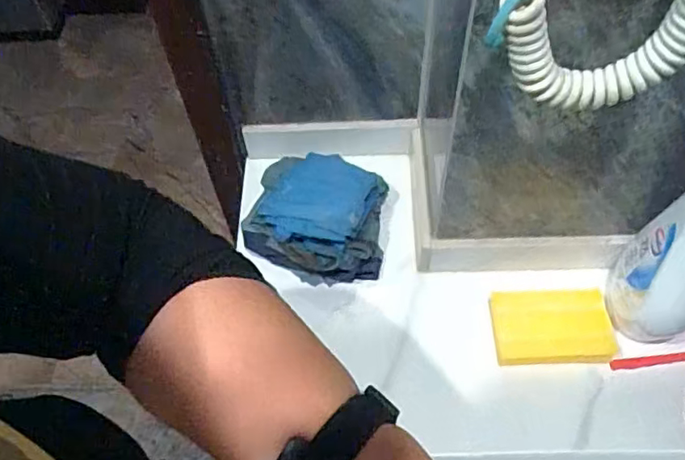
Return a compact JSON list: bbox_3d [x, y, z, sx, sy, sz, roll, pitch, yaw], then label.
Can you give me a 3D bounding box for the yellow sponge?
[{"bbox_3d":[0.199,0.095,0.566,0.109,0.032,0.068,-2,56,2],"label":"yellow sponge"}]

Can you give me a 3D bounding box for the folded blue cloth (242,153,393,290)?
[{"bbox_3d":[-0.025,-0.019,0.615,0.142,0.069,0.126,13,58,11],"label":"folded blue cloth"}]

